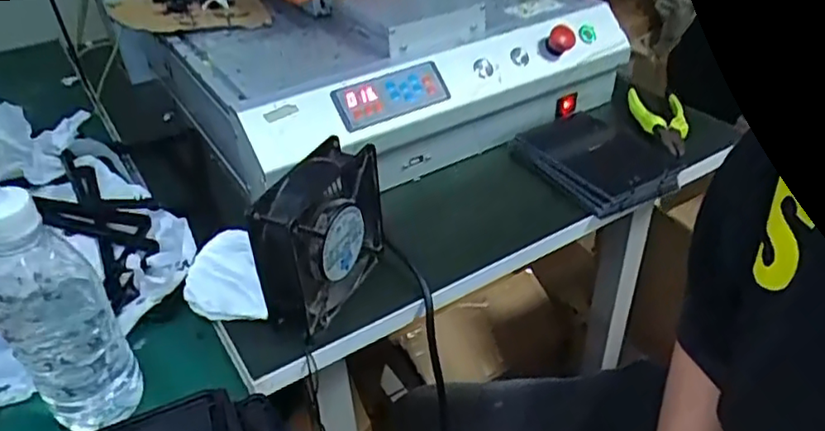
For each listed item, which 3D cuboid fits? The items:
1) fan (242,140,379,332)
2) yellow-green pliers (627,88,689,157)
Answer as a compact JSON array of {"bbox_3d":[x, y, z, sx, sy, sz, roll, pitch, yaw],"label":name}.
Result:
[{"bbox_3d":[-0.070,0.014,0.486,0.043,0.121,0.107,17,42,24],"label":"fan"},{"bbox_3d":[0.272,-0.104,0.686,0.057,0.022,0.114,1,37,5],"label":"yellow-green pliers"}]

